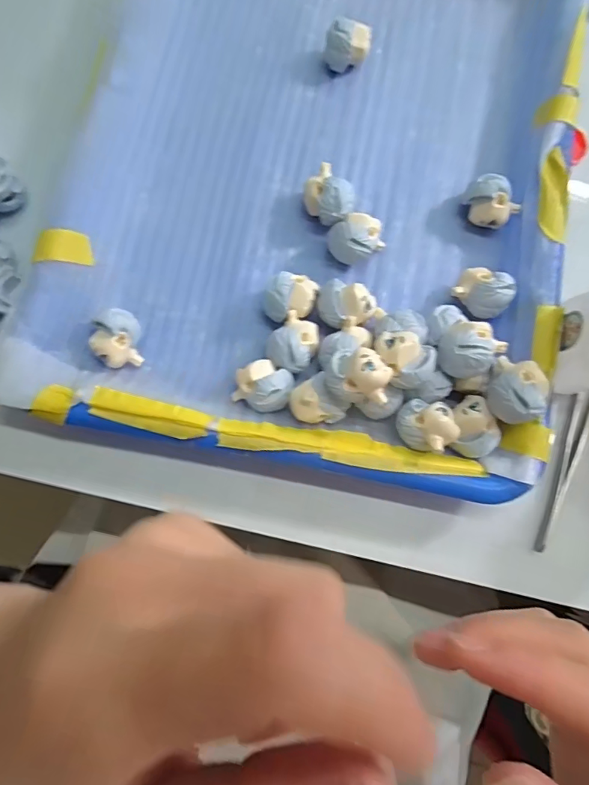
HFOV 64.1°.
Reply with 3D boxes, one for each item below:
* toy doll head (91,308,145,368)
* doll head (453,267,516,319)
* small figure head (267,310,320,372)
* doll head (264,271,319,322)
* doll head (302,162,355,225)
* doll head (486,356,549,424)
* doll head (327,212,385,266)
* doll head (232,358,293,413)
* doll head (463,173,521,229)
[{"bbox_3d":[-0.087,-0.026,0.230,0.020,0.022,0.026,-3,80,-1],"label":"toy doll head"},{"bbox_3d":[0.096,-0.051,0.241,0.023,0.020,0.027,-43,83,-7],"label":"doll head"},{"bbox_3d":[0.000,-0.024,0.231,0.021,0.022,0.027,34,81,5],"label":"small figure head"},{"bbox_3d":[-0.002,-0.046,0.236,0.022,0.024,0.026,27,81,4],"label":"doll head"},{"bbox_3d":[0.018,-0.100,0.246,0.026,0.022,0.022,45,82,7],"label":"doll head"},{"bbox_3d":[0.097,0.000,0.210,0.019,0.023,0.030,15,80,2],"label":"doll head"},{"bbox_3d":[0.032,-0.078,0.244,0.023,0.021,0.027,38,82,6],"label":"doll head"},{"bbox_3d":[-0.015,-0.003,0.227,0.026,0.023,0.023,28,81,4],"label":"doll head"},{"bbox_3d":[0.104,-0.101,0.250,0.021,0.021,0.026,-34,82,-6],"label":"doll head"}]

